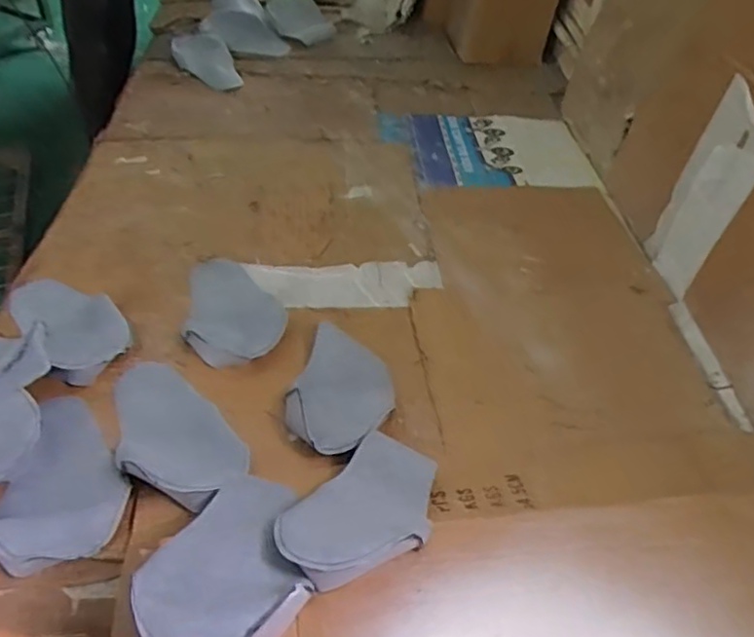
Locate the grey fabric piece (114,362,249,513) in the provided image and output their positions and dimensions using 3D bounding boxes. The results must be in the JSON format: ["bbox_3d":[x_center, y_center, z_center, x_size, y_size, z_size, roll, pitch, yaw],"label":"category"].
[{"bbox_3d":[-0.283,0.149,0.862,0.280,0.043,0.150,29,44,33],"label":"grey fabric piece"}]

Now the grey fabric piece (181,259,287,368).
[{"bbox_3d":[-0.236,-0.020,1.066,0.155,0.043,0.265,-5,45,-9],"label":"grey fabric piece"}]

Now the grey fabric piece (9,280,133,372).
[{"bbox_3d":[-0.503,-0.002,1.039,0.127,0.045,0.281,-33,55,-32],"label":"grey fabric piece"}]

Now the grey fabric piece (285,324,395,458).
[{"bbox_3d":[-0.061,0.103,0.919,0.156,0.051,0.196,-27,52,-28],"label":"grey fabric piece"}]

